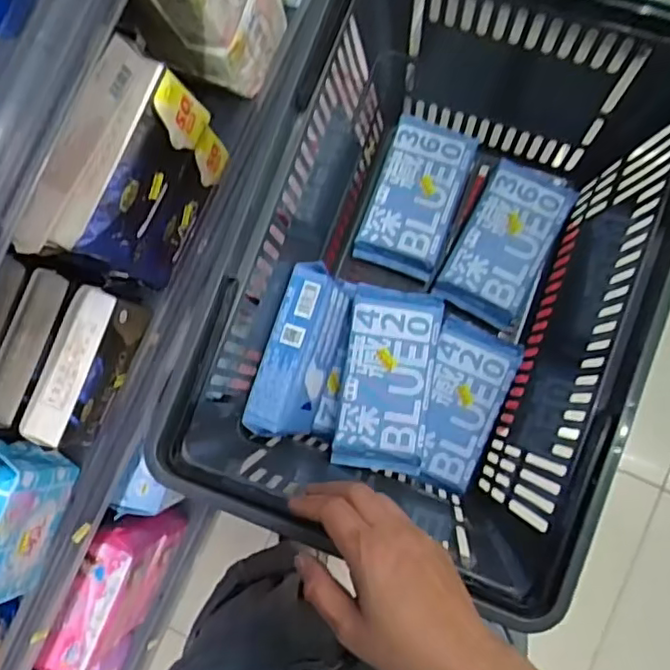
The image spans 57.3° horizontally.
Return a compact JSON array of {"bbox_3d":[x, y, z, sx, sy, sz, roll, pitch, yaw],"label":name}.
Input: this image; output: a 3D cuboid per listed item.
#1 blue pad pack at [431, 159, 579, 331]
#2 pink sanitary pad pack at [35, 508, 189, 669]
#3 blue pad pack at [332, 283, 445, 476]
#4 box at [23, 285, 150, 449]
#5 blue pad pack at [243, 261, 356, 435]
[{"bbox_3d":[0.185,-0.102,0.655,0.096,0.040,0.175,26,87,7],"label":"blue pad pack"},{"bbox_3d":[-0.301,0.349,0.866,0.066,0.169,0.207,23,87,7],"label":"pink sanitary pad pack"},{"bbox_3d":[0.053,0.042,0.612,0.086,0.046,0.178,9,85,6],"label":"blue pad pack"},{"bbox_3d":[-0.242,0.032,0.602,0.051,0.075,0.150,21,86,7],"label":"box"},{"bbox_3d":[-0.029,0.016,0.605,0.060,0.087,0.163,20,86,6],"label":"blue pad pack"}]

